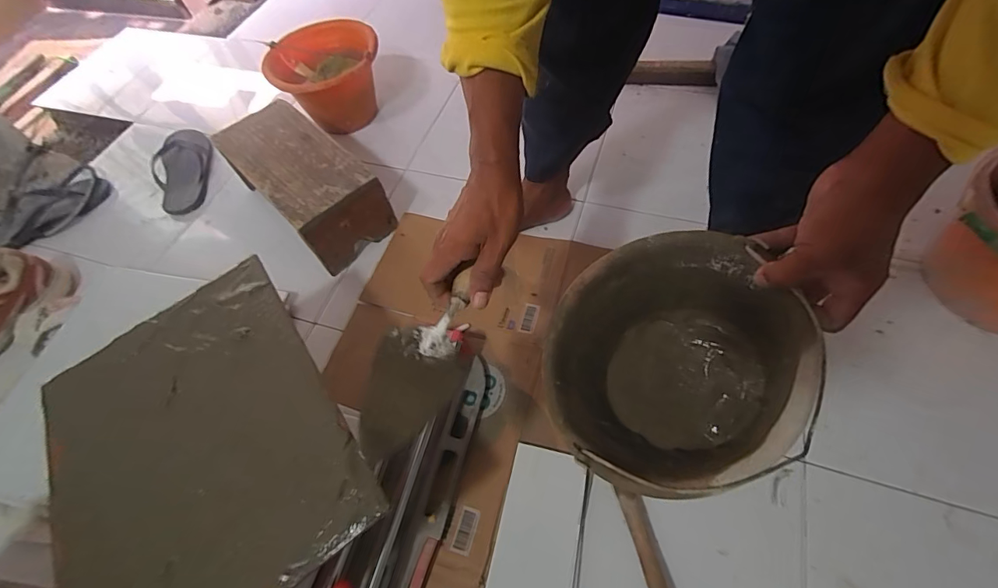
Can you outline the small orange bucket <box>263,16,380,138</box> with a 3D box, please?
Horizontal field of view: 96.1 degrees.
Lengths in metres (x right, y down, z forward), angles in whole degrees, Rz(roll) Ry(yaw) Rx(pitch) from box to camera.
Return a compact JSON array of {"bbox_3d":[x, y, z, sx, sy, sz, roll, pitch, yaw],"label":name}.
[{"bbox_3d":[-0.390,-0.501,1.058,0.236,0.179,0.204,-14,58,-3],"label":"small orange bucket"}]

